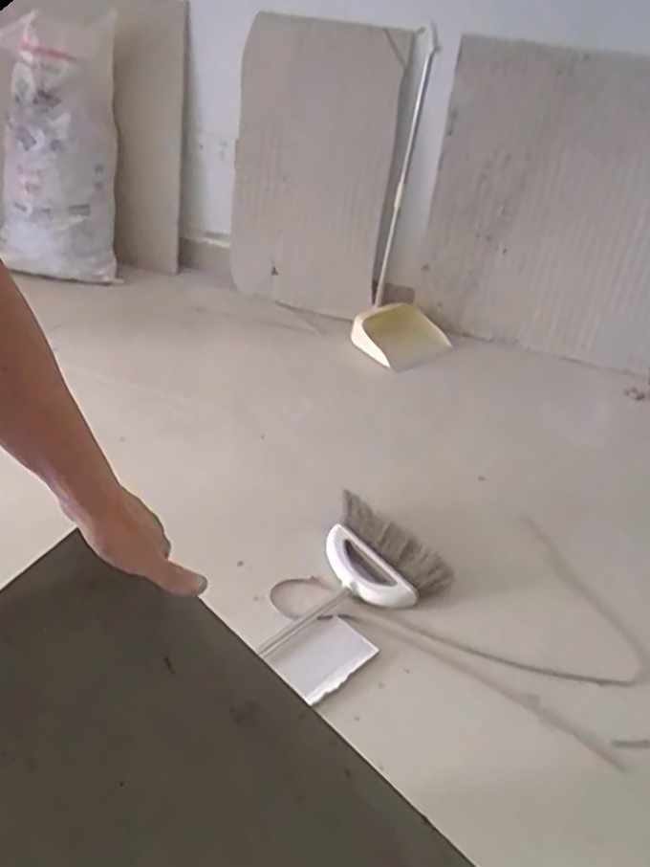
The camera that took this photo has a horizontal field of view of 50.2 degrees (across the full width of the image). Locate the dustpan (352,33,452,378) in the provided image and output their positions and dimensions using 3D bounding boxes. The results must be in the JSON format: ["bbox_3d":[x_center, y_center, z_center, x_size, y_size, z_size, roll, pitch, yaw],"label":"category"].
[{"bbox_3d":[0.260,-0.587,1.868,0.279,0.788,0.276,12,34,9],"label":"dustpan"}]

